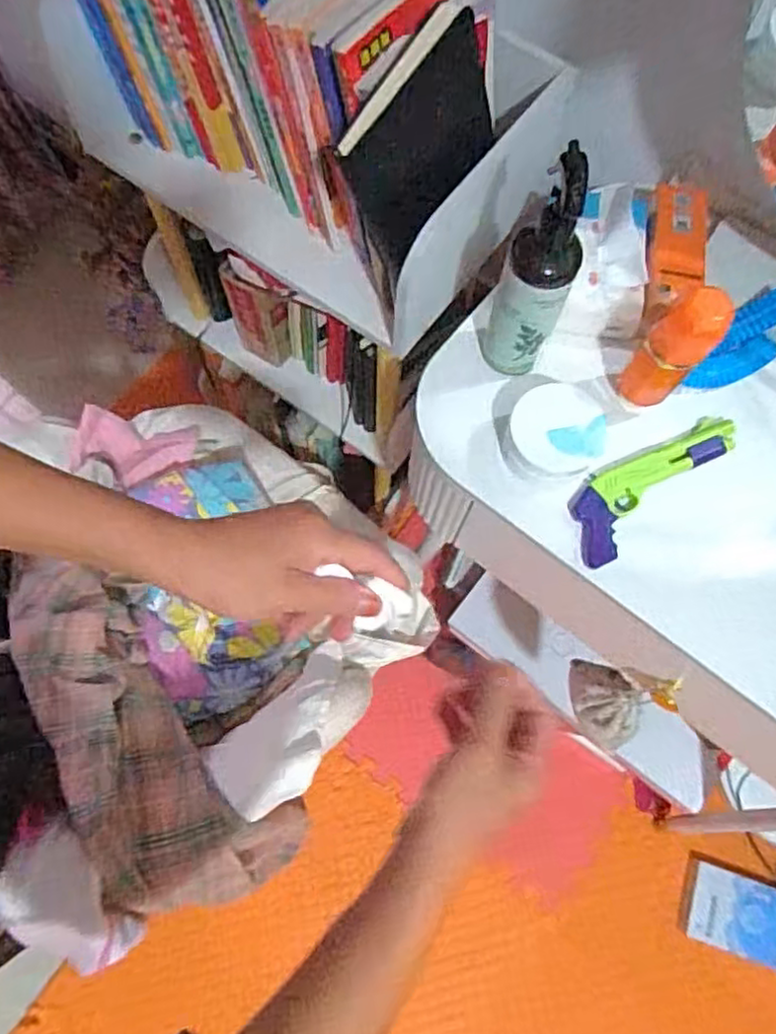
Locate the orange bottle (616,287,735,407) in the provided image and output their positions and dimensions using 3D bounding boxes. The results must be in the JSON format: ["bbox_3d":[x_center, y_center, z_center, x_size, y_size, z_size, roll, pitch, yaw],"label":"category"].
[{"bbox_3d":[0.225,-0.129,0.543,0.043,0.128,0.046,1,72,-2],"label":"orange bottle"}]

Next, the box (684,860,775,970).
[{"bbox_3d":[0.594,0.663,1.131,0.196,0.020,0.117,18,72,4],"label":"box"}]

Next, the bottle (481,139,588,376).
[{"bbox_3d":[0.109,-0.173,0.524,0.054,0.183,0.049,24,73,6],"label":"bottle"}]

